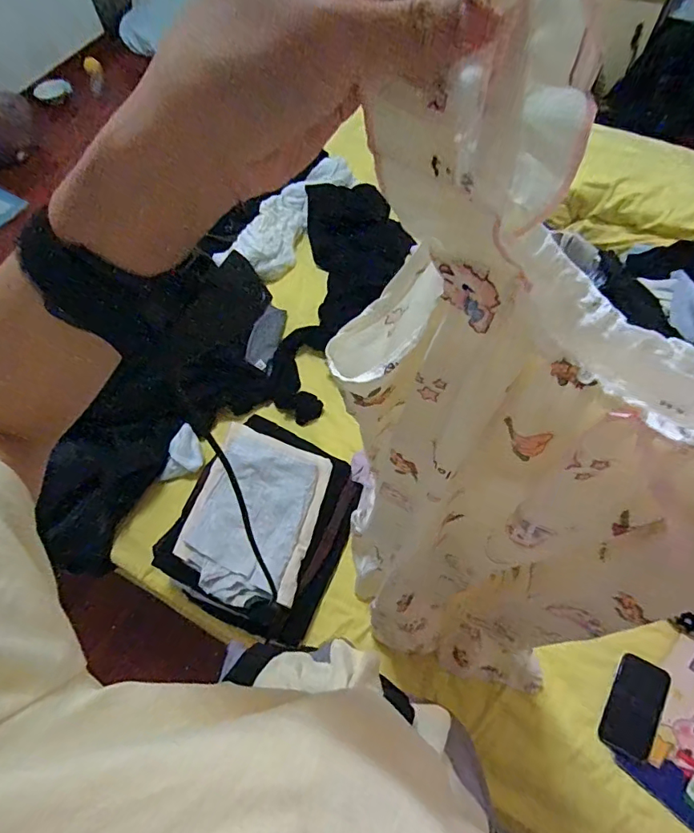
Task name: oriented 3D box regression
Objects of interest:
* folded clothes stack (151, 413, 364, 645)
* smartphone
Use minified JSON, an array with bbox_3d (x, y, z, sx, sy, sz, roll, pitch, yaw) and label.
[{"bbox_3d":[-0.144,0.191,0.899,0.278,0.136,0.345,22,66,13],"label":"folded clothes stack"},{"bbox_3d":[0.473,0.474,0.794,0.079,0.010,0.147,24,67,15],"label":"smartphone"}]

